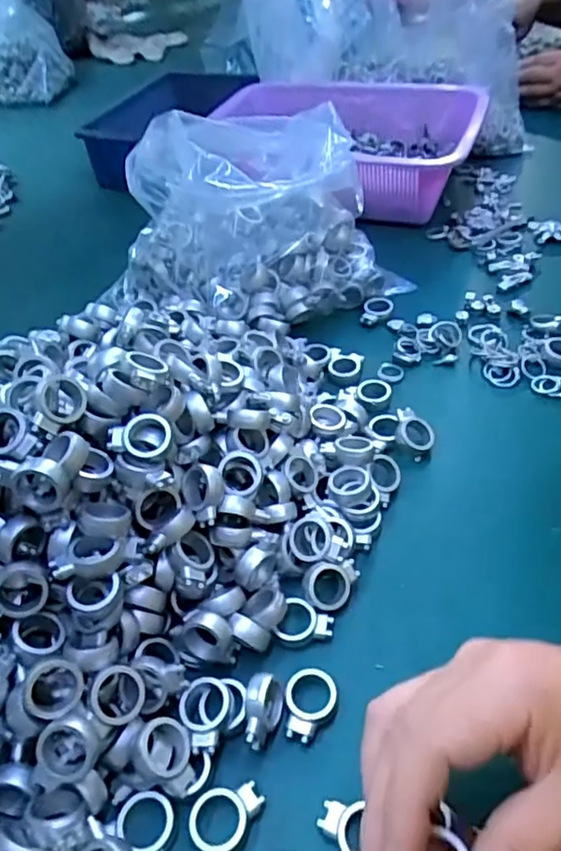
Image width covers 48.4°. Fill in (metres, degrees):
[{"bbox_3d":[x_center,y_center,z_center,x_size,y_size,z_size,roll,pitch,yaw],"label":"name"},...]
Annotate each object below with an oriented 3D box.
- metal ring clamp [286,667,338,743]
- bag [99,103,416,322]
[{"bbox_3d":[0.015,0.139,0.311,0.025,0.008,0.034,7,46,10],"label":"metal ring clamp"},{"bbox_3d":[-0.022,-0.172,0.515,0.204,0.139,0.166,-31,51,-25],"label":"bag"}]

